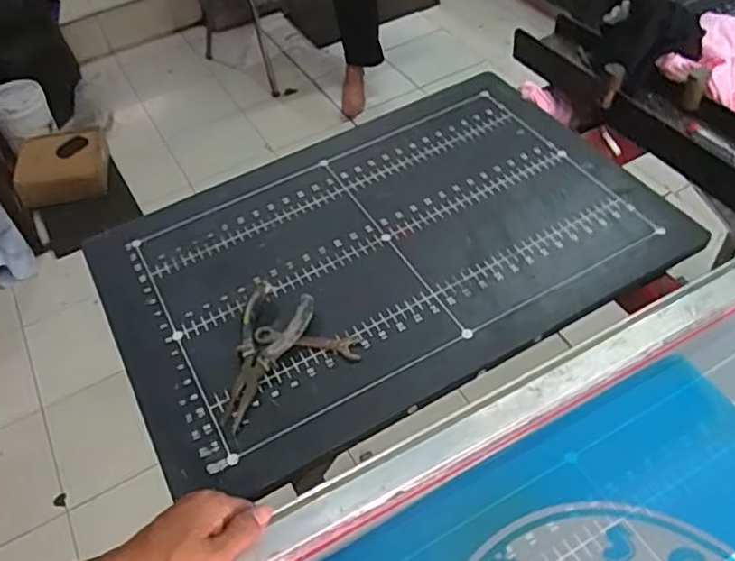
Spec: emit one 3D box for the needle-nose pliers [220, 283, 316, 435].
[{"bbox_3d":[-0.102,0.070,0.618,0.062,0.025,0.148,10,51,14],"label":"needle-nose pliers"}]

